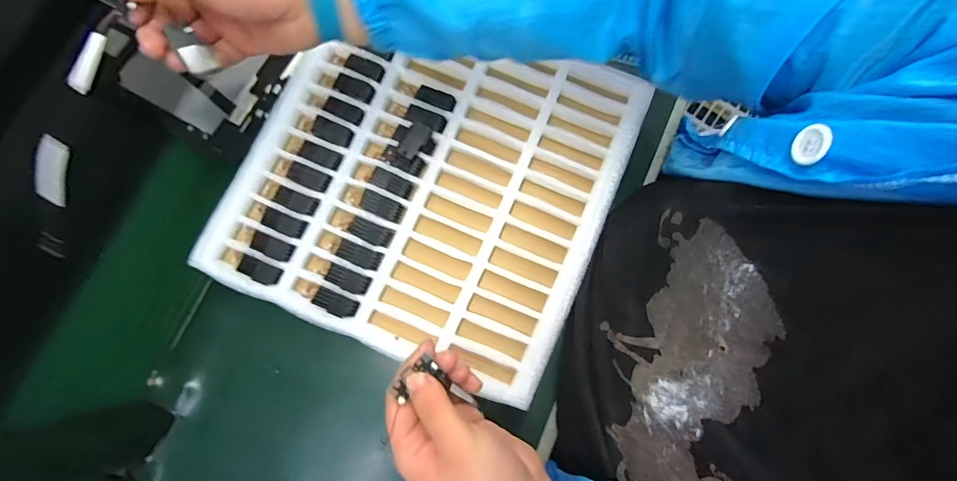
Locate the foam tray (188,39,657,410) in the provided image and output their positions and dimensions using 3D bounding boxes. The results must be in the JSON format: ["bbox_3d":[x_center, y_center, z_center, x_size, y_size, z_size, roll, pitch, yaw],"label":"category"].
[{"bbox_3d":[-0.051,-0.063,0.439,0.348,0.037,0.334,21,79,5],"label":"foam tray"}]

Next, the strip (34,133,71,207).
[{"bbox_3d":[-0.264,-0.043,0.276,0.019,0.005,0.041,10,100,3],"label":"strip"}]

